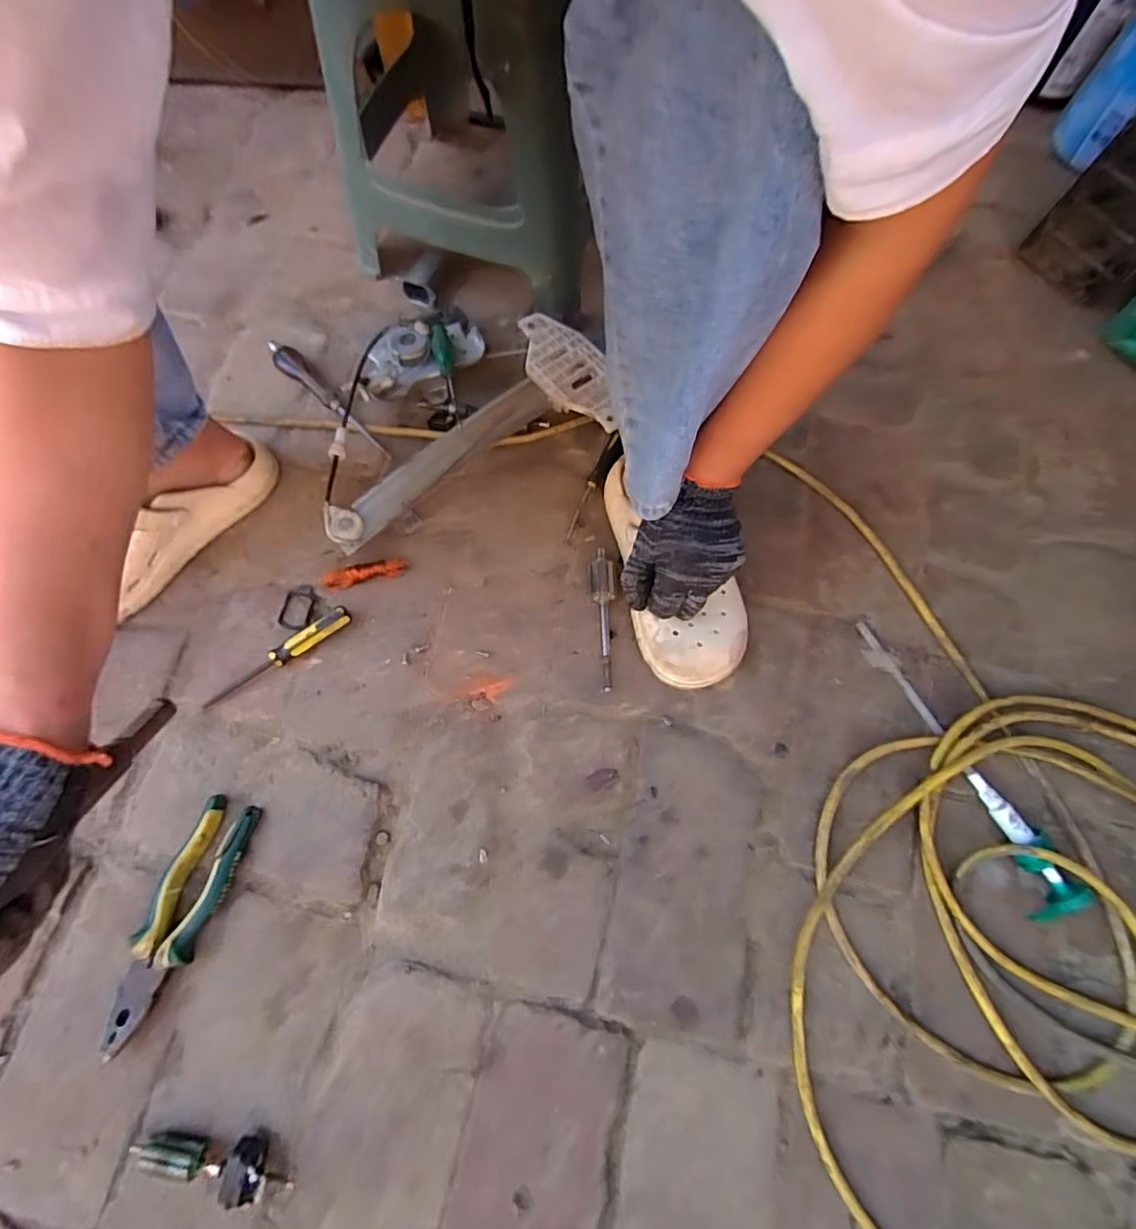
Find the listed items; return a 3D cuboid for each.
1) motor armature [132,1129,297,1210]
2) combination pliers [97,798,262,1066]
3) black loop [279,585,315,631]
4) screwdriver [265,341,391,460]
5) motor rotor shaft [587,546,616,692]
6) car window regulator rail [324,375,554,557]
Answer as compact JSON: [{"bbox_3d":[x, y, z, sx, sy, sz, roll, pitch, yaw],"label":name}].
[{"bbox_3d":[-0.266,0.408,0.415,0.116,0.029,0.031,0,72,-1],"label":"motor armature"},{"bbox_3d":[-0.327,0.253,0.471,0.054,0.021,0.188,16,72,4],"label":"combination pliers"},{"bbox_3d":[-0.277,-0.007,0.577,0.032,0.004,0.048,6,72,1],"label":"black loop"},{"bbox_3d":[-0.282,-0.247,0.654,0.029,0.022,0.210,-40,77,-13],"label":"screwdriver"},{"bbox_3d":[0.035,0.003,0.563,0.026,0.018,0.148,-1,72,-2],"label":"motor rotor shaft"},{"bbox_3d":[-0.141,-0.162,0.614,0.272,0.040,0.056,-40,77,-13],"label":"car window regulator rail"}]

